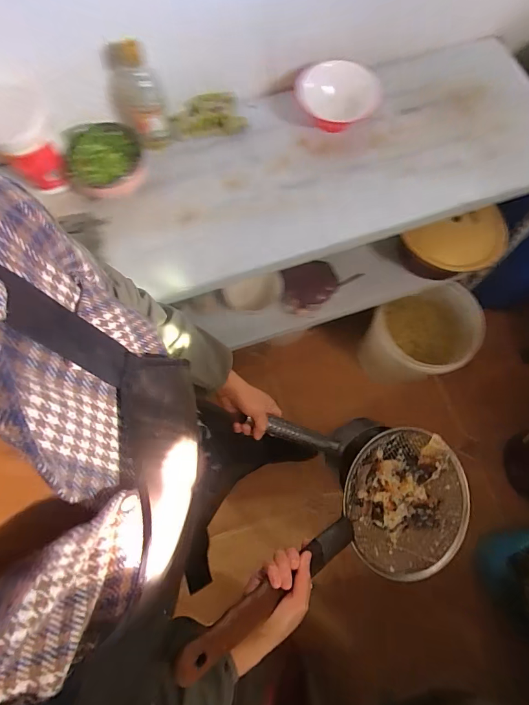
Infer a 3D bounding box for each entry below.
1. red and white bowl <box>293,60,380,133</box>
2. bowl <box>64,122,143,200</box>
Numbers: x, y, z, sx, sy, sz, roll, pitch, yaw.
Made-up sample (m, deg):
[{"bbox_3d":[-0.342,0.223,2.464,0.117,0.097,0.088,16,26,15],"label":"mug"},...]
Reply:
[{"bbox_3d":[0.141,-0.532,0.779,0.164,0.073,0.158,0,73,1],"label":"red and white bowl"},{"bbox_3d":[-0.314,-0.361,0.718,0.140,0.070,0.153,0,73,1],"label":"bowl"}]

